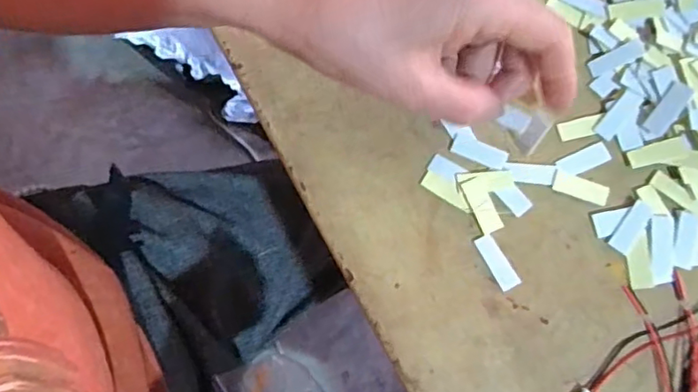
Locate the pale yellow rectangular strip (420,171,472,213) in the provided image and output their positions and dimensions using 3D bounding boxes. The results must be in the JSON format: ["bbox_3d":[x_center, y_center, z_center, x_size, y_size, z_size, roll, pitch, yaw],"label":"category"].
[{"bbox_3d":[0.050,-0.003,0.288,0.028,0.004,0.010,31,77,6],"label":"pale yellow rectangular strip"}]

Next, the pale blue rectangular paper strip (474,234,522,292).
[{"bbox_3d":[0.073,0.032,0.279,0.010,0.004,0.028,-27,78,-8],"label":"pale blue rectangular paper strip"}]

